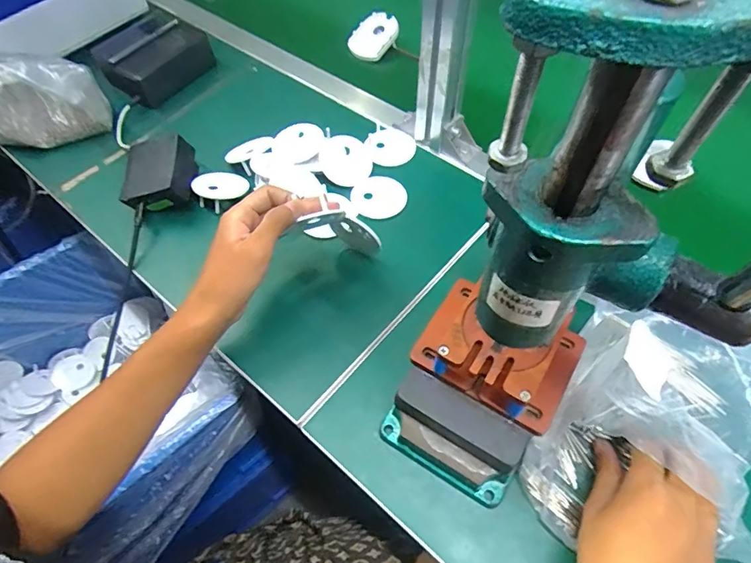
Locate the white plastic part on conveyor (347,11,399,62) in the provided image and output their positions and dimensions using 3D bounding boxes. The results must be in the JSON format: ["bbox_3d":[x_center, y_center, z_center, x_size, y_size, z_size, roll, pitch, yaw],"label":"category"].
[{"bbox_3d":[-0.003,-0.363,0.693,0.055,0.011,0.078,41,86,-1],"label":"white plastic part on conveyor"}]

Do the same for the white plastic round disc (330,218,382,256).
[{"bbox_3d":[-0.019,-0.045,0.468,0.047,0.047,0.009,11,57,9],"label":"white plastic round disc"}]

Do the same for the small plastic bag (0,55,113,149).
[{"bbox_3d":[-0.426,-0.224,0.574,0.168,0.100,0.075,11,57,8],"label":"small plastic bag"}]

